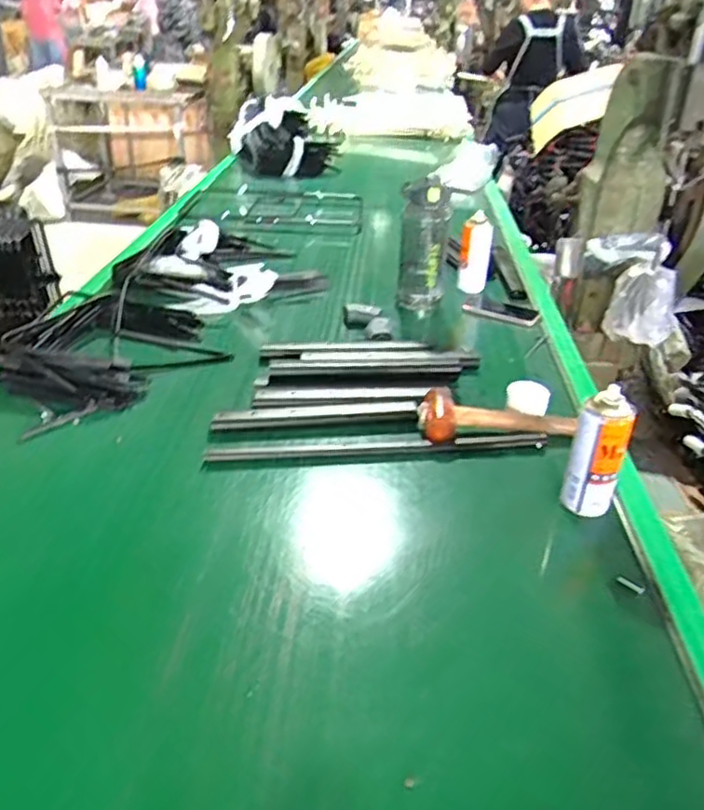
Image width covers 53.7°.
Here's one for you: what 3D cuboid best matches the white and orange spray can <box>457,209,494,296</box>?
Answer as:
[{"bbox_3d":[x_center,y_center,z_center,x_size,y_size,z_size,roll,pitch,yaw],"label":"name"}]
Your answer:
[{"bbox_3d":[0.290,-0.347,1.627,0.073,0.186,0.076,7,31,7],"label":"white and orange spray can"}]

